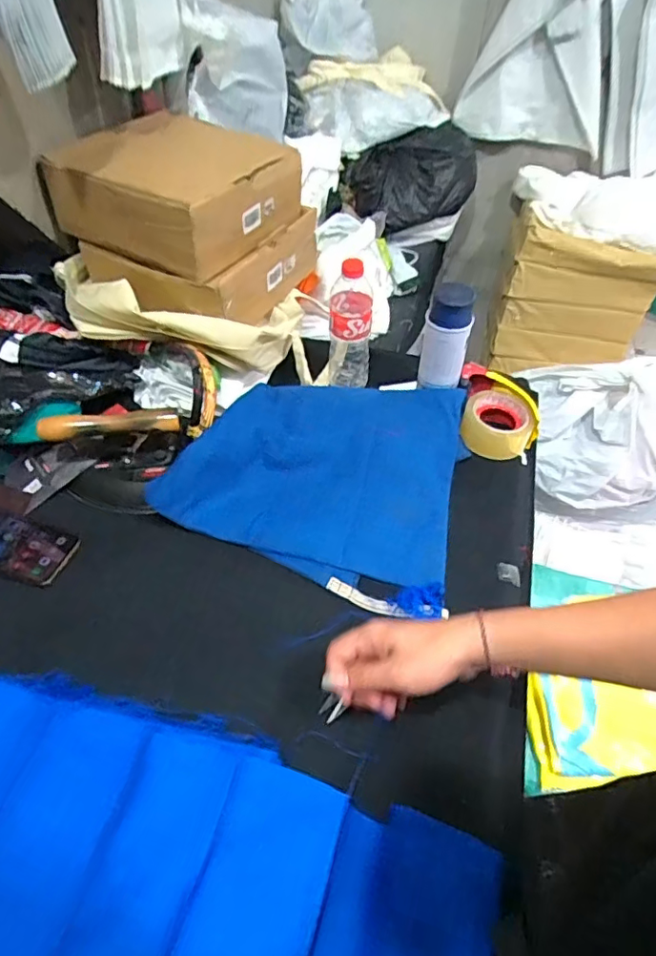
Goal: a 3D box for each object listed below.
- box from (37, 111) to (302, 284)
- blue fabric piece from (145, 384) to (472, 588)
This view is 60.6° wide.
[{"bbox_3d":[-0.211,-0.421,0.825,0.266,0.107,0.269,27,51,22],"label":"box"},{"bbox_3d":[0.009,-0.027,0.795,0.352,0.060,0.352,13,48,10],"label":"blue fabric piece"}]

